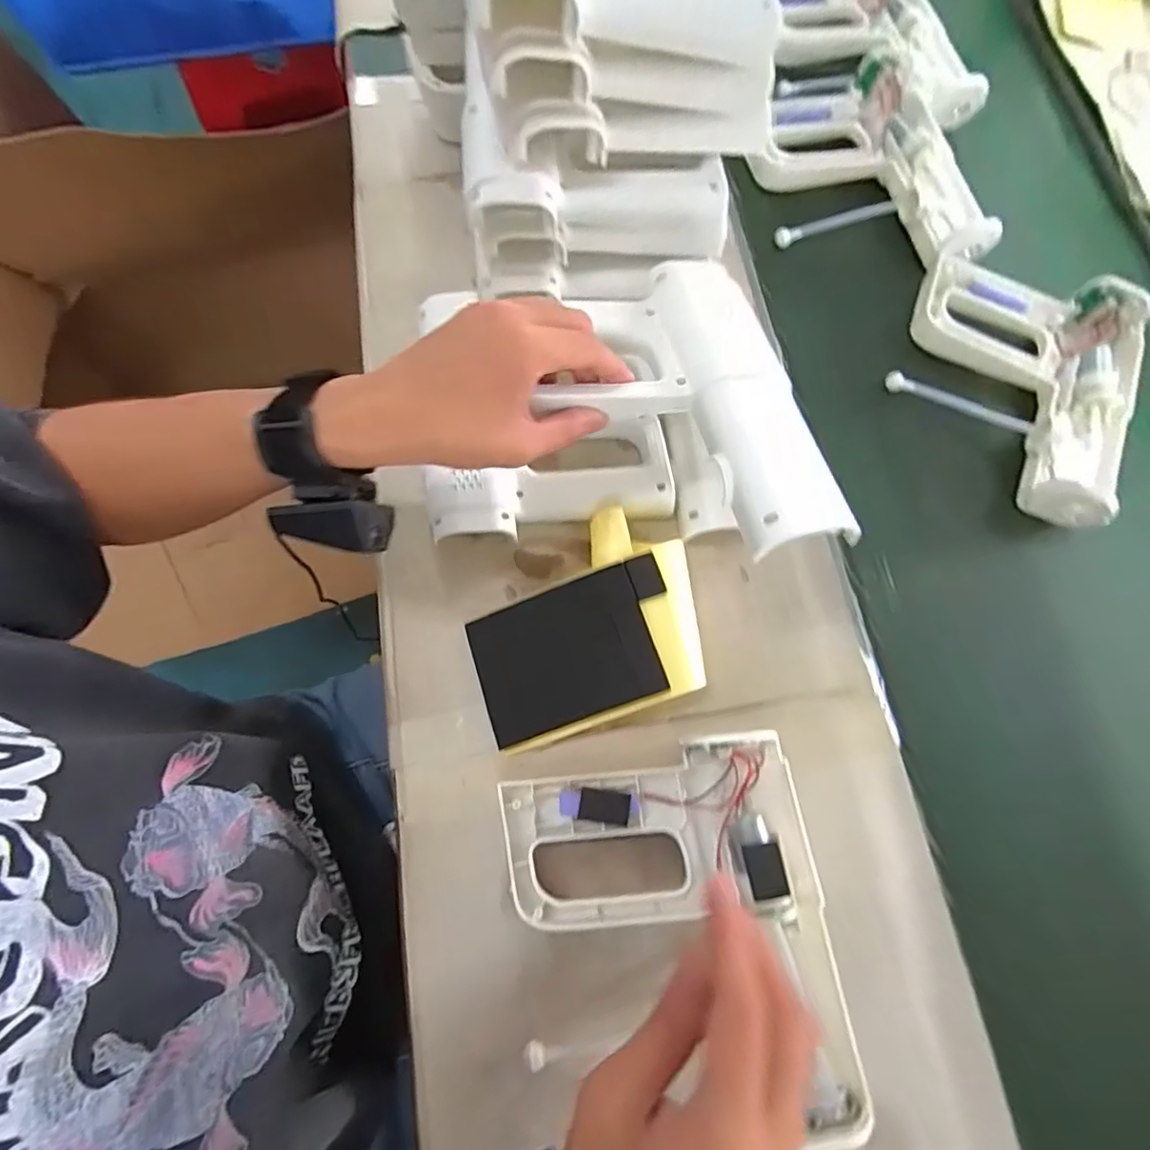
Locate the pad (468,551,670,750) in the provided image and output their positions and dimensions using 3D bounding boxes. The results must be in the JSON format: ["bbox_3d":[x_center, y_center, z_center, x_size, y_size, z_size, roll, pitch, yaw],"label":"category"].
[{"bbox_3d":[-0.001,0.052,0.404,0.139,0.006,0.087,-21,79,7],"label":"pad"}]

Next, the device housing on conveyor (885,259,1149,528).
[{"bbox_3d":[0.372,-0.169,0.498,0.186,0.043,0.216,26,74,6],"label":"device housing on conveyor"}]

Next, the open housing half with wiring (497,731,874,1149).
[{"bbox_3d":[0.059,0.211,0.353,0.181,0.051,0.204,-9,73,-5],"label":"open housing half with wiring"}]

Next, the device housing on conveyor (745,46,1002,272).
[{"bbox_3d":[0.270,-0.377,0.562,0.192,0.052,0.219,-8,73,-6],"label":"device housing on conveyor"}]

